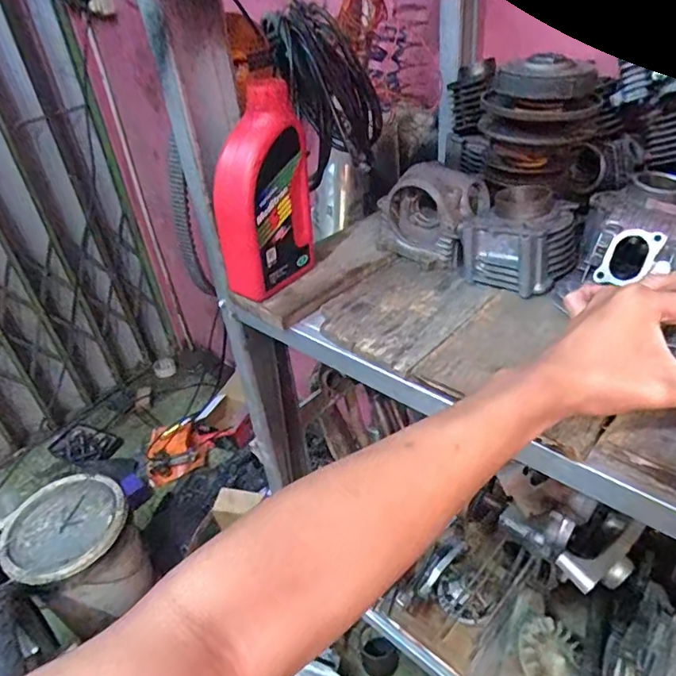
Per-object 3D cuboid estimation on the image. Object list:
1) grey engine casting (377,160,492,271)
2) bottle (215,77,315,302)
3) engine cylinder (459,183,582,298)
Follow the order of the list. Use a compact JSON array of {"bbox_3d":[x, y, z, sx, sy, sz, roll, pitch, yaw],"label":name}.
[{"bbox_3d":[0.120,-0.155,0.673,0.142,0.107,0.082,1,37,10],"label":"grey engine casting"},{"bbox_3d":[-0.087,-0.160,0.601,0.069,0.213,0.105,15,41,26],"label":"bottle"},{"bbox_3d":[0.226,-0.118,0.627,0.121,0.084,0.104,-30,42,-29],"label":"engine cylinder"}]

